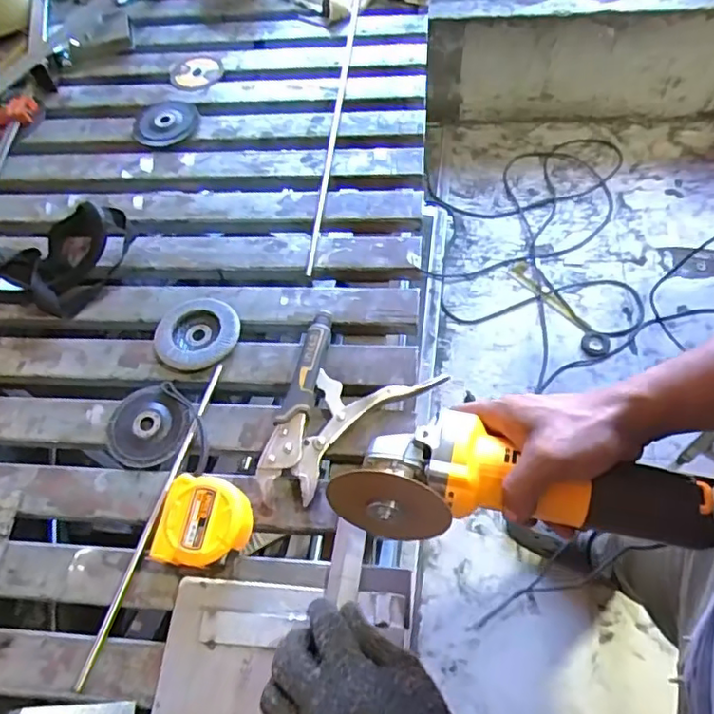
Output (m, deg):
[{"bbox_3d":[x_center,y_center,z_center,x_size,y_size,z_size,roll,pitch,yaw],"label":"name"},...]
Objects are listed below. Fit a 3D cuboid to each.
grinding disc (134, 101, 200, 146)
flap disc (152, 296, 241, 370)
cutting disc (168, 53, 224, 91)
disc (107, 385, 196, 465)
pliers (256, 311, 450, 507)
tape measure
[{"bbox_3d":[-0.273,-0.336,0.846,0.092,0.015,0.092,-2,60,3],"label":"grinding disc"},{"bbox_3d":[-0.180,-0.029,0.665,0.094,0.013,0.095,-2,60,3],"label":"flap disc"},{"bbox_3d":[-0.248,-0.443,0.917,0.080,0.007,0.093,-28,62,-12],"label":"cutting disc"},{"bbox_3d":[-0.217,0.071,0.613,0.086,0.014,0.081,-2,60,3],"label":"disc"},{"bbox_3d":[-0.035,0.052,0.601,0.142,0.027,0.195,37,69,21],"label":"pliers"},{"bbox_3d":[-0.136,0.153,0.541,0.077,0.043,0.076,9,61,8],"label":"tape measure"}]

